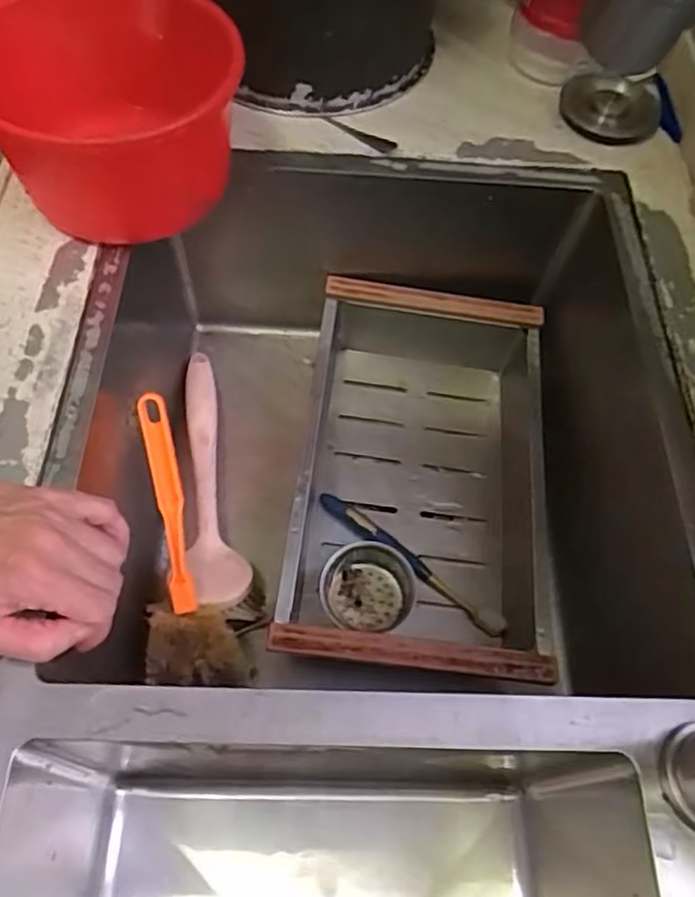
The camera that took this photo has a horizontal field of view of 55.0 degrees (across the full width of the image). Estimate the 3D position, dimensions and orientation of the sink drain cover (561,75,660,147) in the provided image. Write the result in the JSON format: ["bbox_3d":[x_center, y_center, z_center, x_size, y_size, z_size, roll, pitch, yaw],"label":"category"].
[{"bbox_3d":[0.224,-0.285,0.562,0.081,0.025,0.071,-8,62,-8],"label":"sink drain cover"}]

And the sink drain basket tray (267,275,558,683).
[{"bbox_3d":[0.066,0.023,0.572,0.208,0.087,0.327,6,61,-1],"label":"sink drain basket tray"}]

